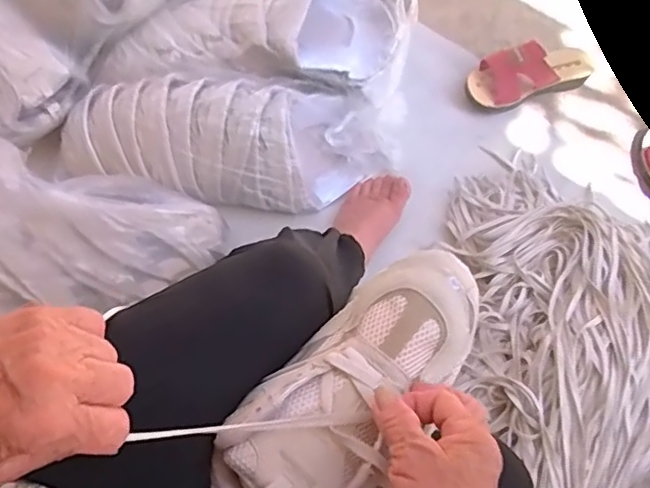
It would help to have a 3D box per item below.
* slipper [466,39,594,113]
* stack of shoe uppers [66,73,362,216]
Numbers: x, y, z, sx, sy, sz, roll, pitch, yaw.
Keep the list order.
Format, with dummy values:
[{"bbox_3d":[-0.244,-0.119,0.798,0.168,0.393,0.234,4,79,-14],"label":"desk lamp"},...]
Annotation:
[{"bbox_3d":[0.343,-0.284,0.978,0.228,0.075,0.087,-19,72,-9],"label":"slipper"},{"bbox_3d":[-0.128,-0.138,0.807,0.434,0.132,0.147,3,69,-15],"label":"stack of shoe uppers"}]

